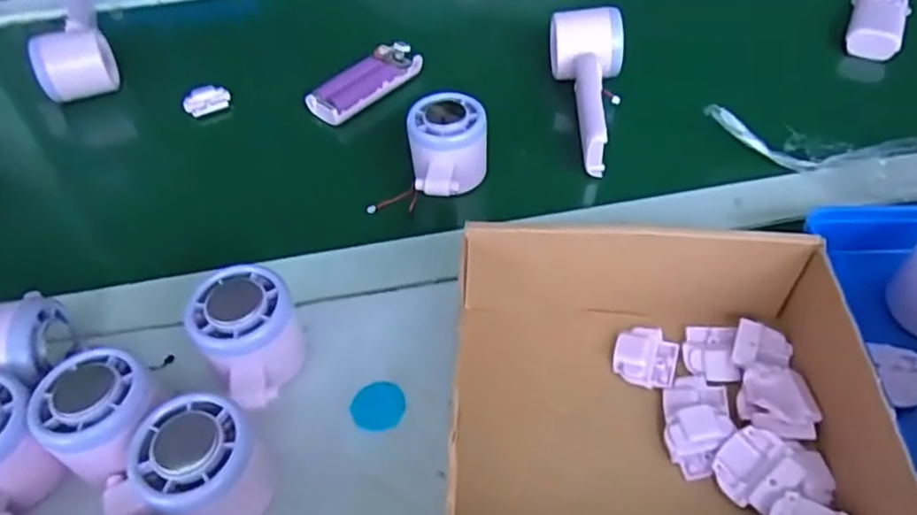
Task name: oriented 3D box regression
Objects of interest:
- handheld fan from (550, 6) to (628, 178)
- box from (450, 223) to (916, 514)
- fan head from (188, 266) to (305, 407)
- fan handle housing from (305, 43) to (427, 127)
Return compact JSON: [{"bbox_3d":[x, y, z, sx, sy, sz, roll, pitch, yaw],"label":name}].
[{"bbox_3d":[0.099,-0.135,0.520,0.059,0.044,0.147,4,51,8],"label":"handheld fan"},{"bbox_3d":[0.099,0.075,0.334,0.204,0.052,0.233,0,50,5],"label":"box"},{"bbox_3d":[-0.111,0.045,0.367,0.053,0.052,0.065,-35,56,-23],"label":"fan head"},{"bbox_3d":[-0.080,-0.151,0.574,0.038,0.017,0.109,34,60,28],"label":"fan handle housing"}]

